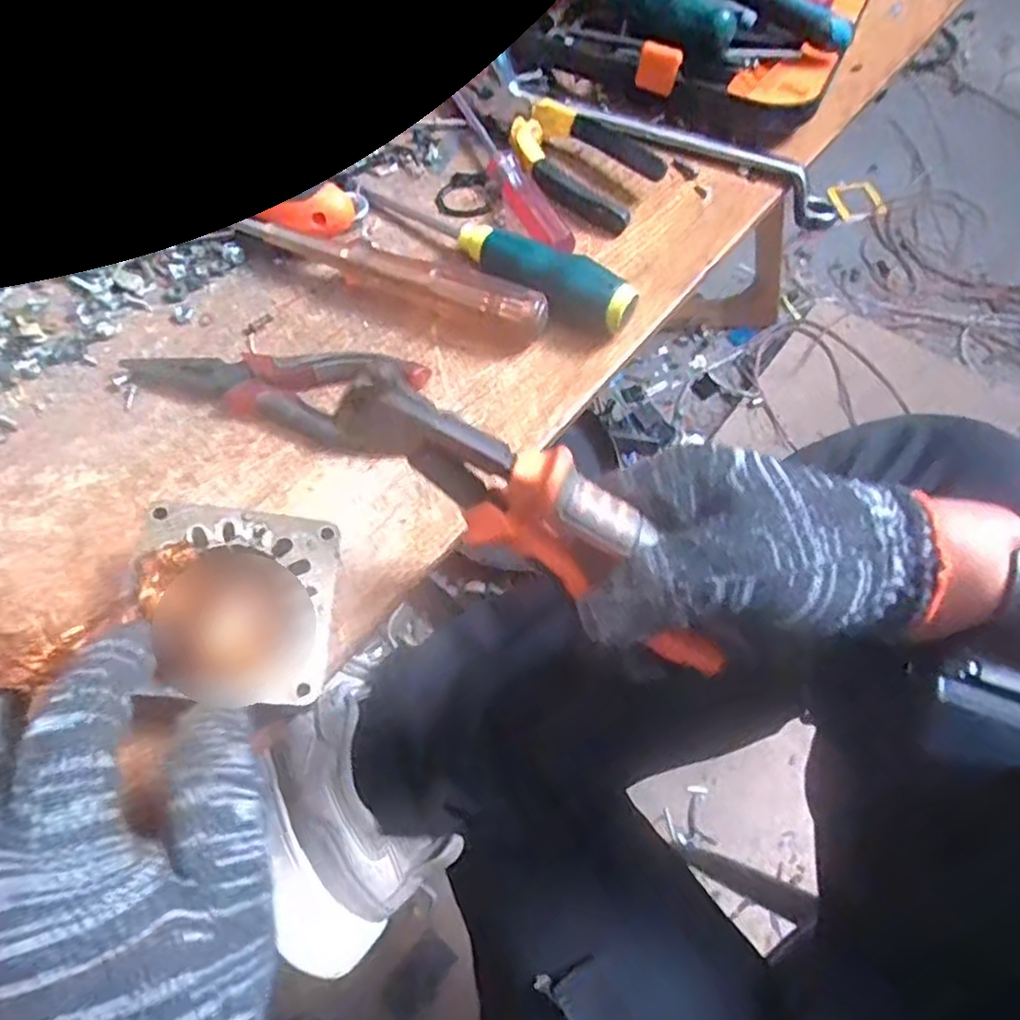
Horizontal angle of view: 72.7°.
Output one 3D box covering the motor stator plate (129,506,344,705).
[{"bbox_3d":[-0.111,0.036,0.285,0.080,0.012,0.080,11,57,-19],"label":"motor stator plate"}]

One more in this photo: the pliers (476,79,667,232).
[{"bbox_3d":[0.026,-0.224,0.429,0.137,0.022,0.060,37,69,18],"label":"pliers"}]

